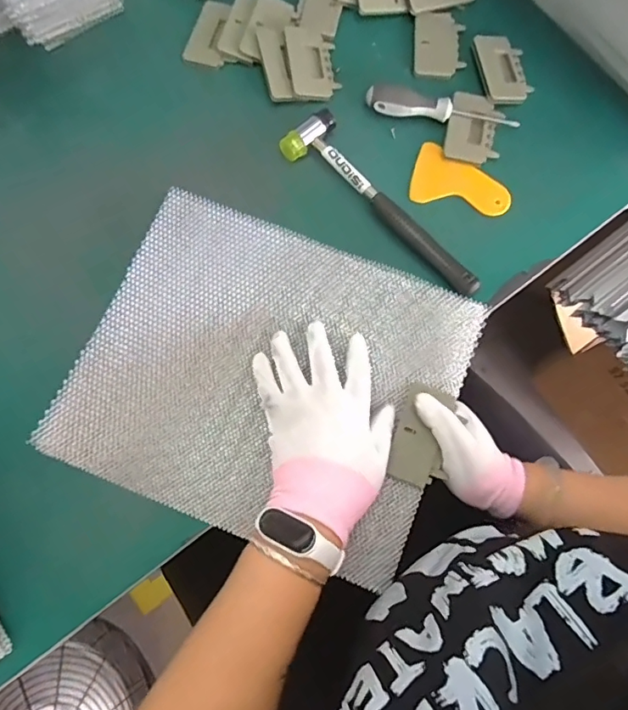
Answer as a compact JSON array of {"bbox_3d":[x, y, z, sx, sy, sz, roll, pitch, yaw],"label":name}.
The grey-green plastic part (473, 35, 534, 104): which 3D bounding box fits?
[{"bbox_3d":[0.209,-0.315,0.544,0.055,0.012,0.085,-9,78,-13],"label":"grey-green plastic part"}]

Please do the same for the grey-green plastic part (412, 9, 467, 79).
[{"bbox_3d":[0.140,-0.347,0.552,0.055,0.009,0.082,2,76,1],"label":"grey-green plastic part"}]

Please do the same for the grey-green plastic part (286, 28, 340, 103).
[{"bbox_3d":[-0.002,-0.318,0.540,0.051,0.008,0.089,-6,77,-13],"label":"grey-green plastic part"}]

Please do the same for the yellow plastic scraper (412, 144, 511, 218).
[{"bbox_3d":[0.154,-0.181,0.511,0.099,0.006,0.065,13,83,6],"label":"yellow plastic scraper"}]

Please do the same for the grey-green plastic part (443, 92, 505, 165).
[{"bbox_3d":[0.169,-0.240,0.522,0.056,0.006,0.085,13,76,4],"label":"grey-green plastic part"}]

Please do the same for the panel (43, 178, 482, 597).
[{"bbox_3d":[-0.040,0.017,0.452,0.325,0.023,0.269,22,77,6],"label":"panel"}]

